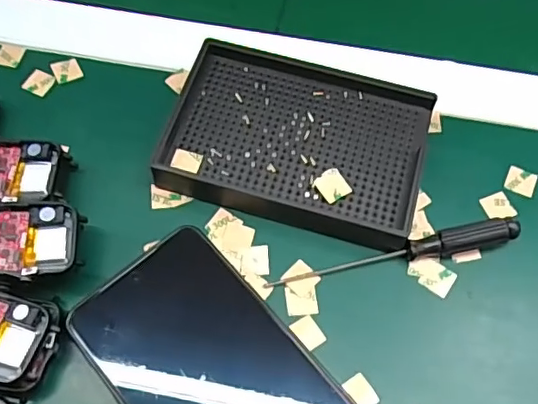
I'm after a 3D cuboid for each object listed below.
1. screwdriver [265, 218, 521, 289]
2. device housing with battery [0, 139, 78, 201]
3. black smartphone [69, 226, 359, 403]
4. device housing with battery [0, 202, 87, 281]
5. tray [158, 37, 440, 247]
[{"bbox_3d":[0.064,0.028,0.286,0.129,0.014,0.012,-12,65,-7],"label":"screwdriver"},{"bbox_3d":[-0.129,-0.013,0.297,0.046,0.016,0.034,6,64,2],"label":"device housing with battery"},{"bbox_3d":[-0.014,0.089,0.254,0.076,0.014,0.160,-37,70,-17],"label":"black smartphone"},{"bbox_3d":[-0.113,0.018,0.267,0.044,0.007,0.038,5,63,-11],"label":"device housing with battery"},{"bbox_3d":[0.017,-0.035,0.311,0.135,0.021,0.096,15,65,6],"label":"tray"}]

